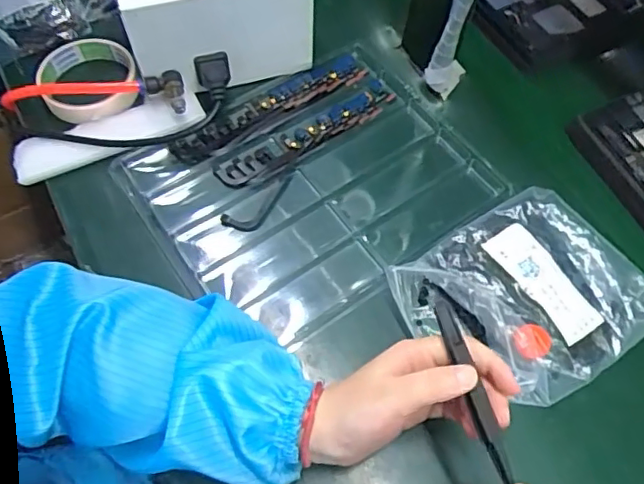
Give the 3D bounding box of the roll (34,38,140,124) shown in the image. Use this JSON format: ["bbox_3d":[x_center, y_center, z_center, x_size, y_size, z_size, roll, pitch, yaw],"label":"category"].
[{"bbox_3d":[-0.212,-0.147,0.506,0.086,0.026,0.092,1,62,-2],"label":"roll"}]

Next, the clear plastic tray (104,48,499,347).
[{"bbox_3d":[-0.008,-0.051,0.478,0.260,0.015,0.220,-35,69,-19],"label":"clear plastic tray"}]

